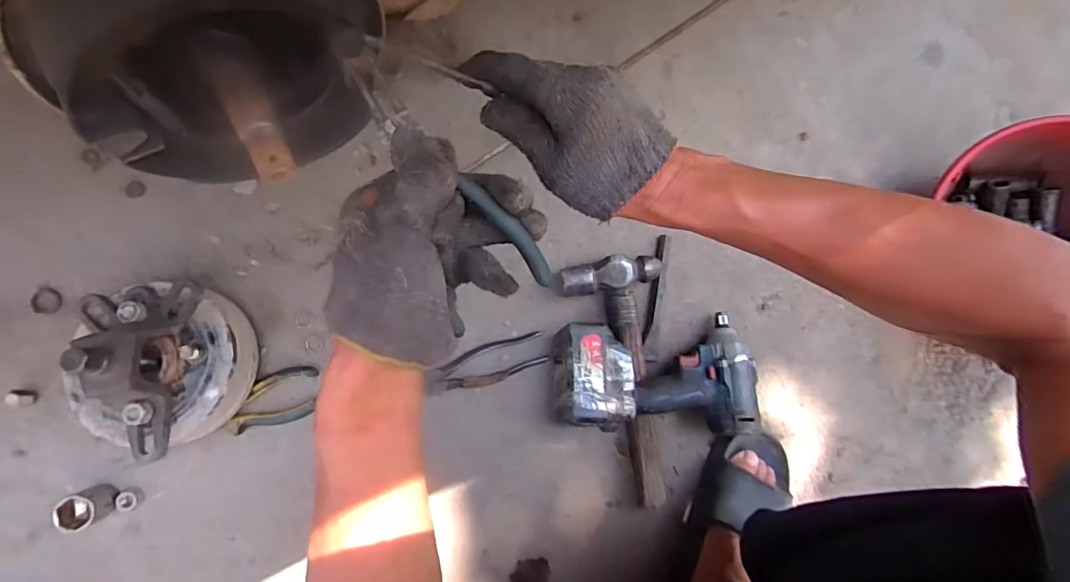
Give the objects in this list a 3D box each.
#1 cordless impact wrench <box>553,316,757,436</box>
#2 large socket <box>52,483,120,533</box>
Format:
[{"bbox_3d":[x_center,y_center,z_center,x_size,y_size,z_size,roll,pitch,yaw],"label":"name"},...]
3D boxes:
[{"bbox_3d":[0.142,0.105,0.589,0.246,0.094,0.140,-4,85,-7],"label":"cordless impact wrench"},{"bbox_3d":[-0.472,0.228,0.520,0.041,0.040,0.038,-30,89,-9],"label":"large socket"}]

